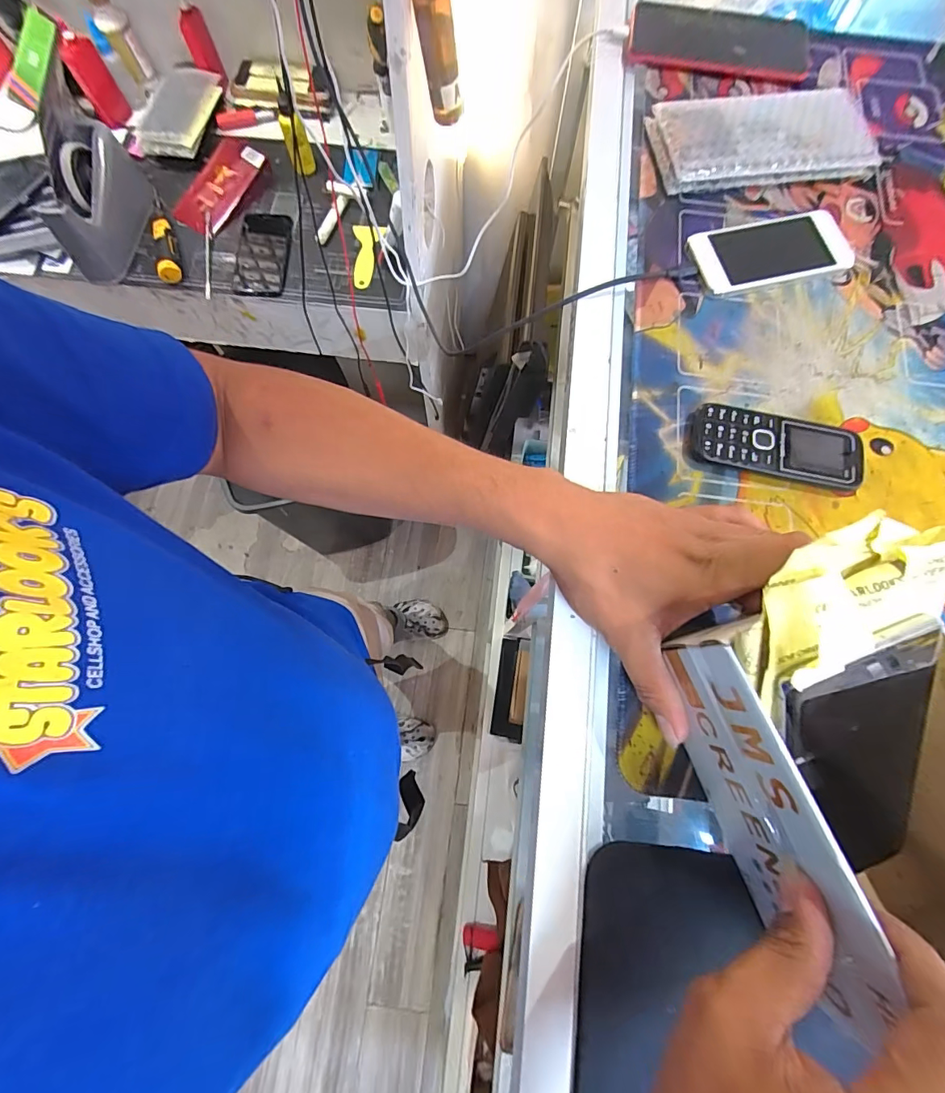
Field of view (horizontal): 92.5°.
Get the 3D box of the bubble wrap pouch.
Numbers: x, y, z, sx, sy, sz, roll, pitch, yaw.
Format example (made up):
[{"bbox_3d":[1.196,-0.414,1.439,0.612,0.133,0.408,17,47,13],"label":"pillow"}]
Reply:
[{"bbox_3d":[0.247,-0.349,0.383,0.184,0.020,0.090,-5,75,-2],"label":"bubble wrap pouch"}]

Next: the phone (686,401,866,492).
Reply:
[{"bbox_3d":[0.208,-0.068,0.309,0.110,0.009,0.046,14,75,4],"label":"phone"}]

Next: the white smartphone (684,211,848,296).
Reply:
[{"bbox_3d":[0.236,-0.235,0.359,0.123,0.005,0.061,-14,75,-4],"label":"white smartphone"}]

